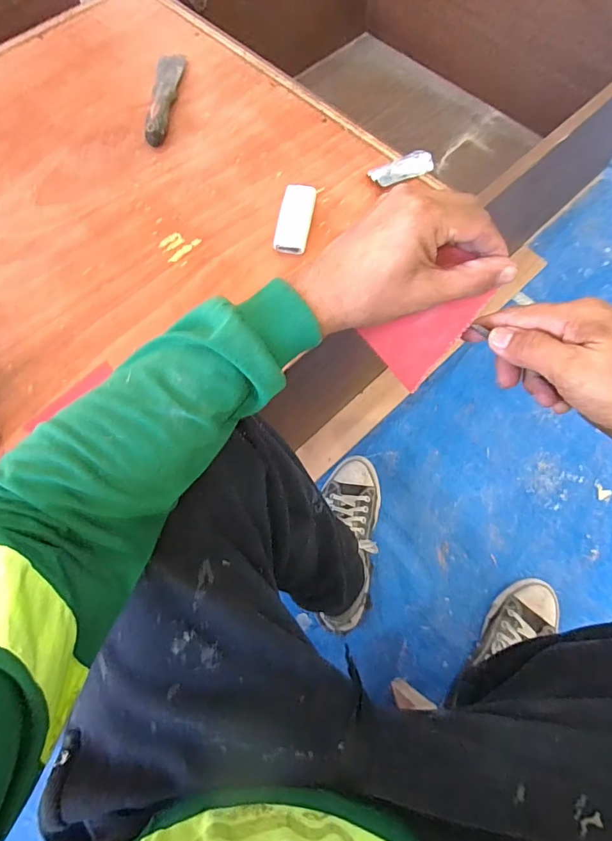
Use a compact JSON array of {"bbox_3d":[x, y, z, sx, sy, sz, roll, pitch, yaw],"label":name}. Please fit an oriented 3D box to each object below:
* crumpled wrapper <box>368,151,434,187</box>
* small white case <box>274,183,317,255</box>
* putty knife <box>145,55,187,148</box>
[{"bbox_3d":[0.134,-0.351,0.609,0.090,0.018,0.029,-20,73,-4],"label":"crumpled wrapper"},{"bbox_3d":[-0.013,-0.264,0.571,0.040,0.020,0.105,8,70,4],"label":"small white case"},{"bbox_3d":[-0.216,-0.493,0.662,0.040,0.028,0.190,1,69,2],"label":"putty knife"}]

